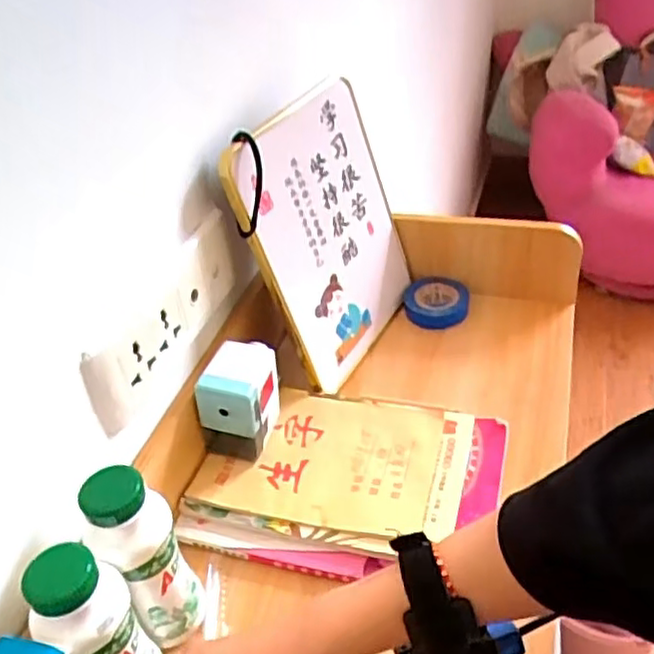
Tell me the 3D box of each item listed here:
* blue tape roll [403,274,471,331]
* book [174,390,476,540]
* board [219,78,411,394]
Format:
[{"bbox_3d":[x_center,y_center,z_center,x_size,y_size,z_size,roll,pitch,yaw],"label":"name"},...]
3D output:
[{"bbox_3d":[0.113,-0.026,0.704,0.065,0.023,0.058,0,39,9],"label":"blue tape roll"},{"bbox_3d":[0.008,0.104,0.550,0.199,0.009,0.134,7,40,15],"label":"book"},{"bbox_3d":[0.002,-0.079,0.616,0.021,0.240,0.186,6,36,37],"label":"board"}]

